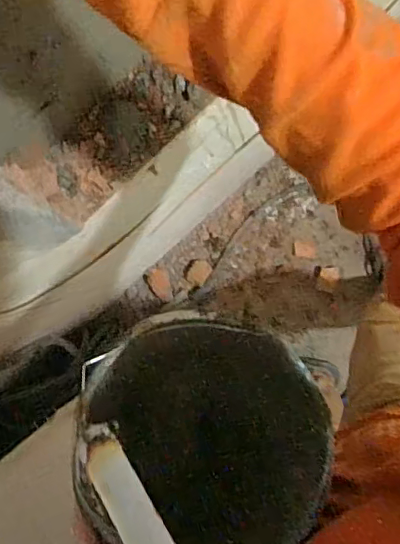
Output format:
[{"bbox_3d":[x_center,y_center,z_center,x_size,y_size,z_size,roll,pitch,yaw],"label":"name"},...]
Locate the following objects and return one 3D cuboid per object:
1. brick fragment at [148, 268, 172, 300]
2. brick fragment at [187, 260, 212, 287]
[{"bbox_3d":[-0.111,0.033,1.536,0.056,0.029,0.088,-10,92,9],"label":"brick fragment"},{"bbox_3d":[0.000,0.003,1.553,0.056,0.014,0.072,26,97,6],"label":"brick fragment"}]

